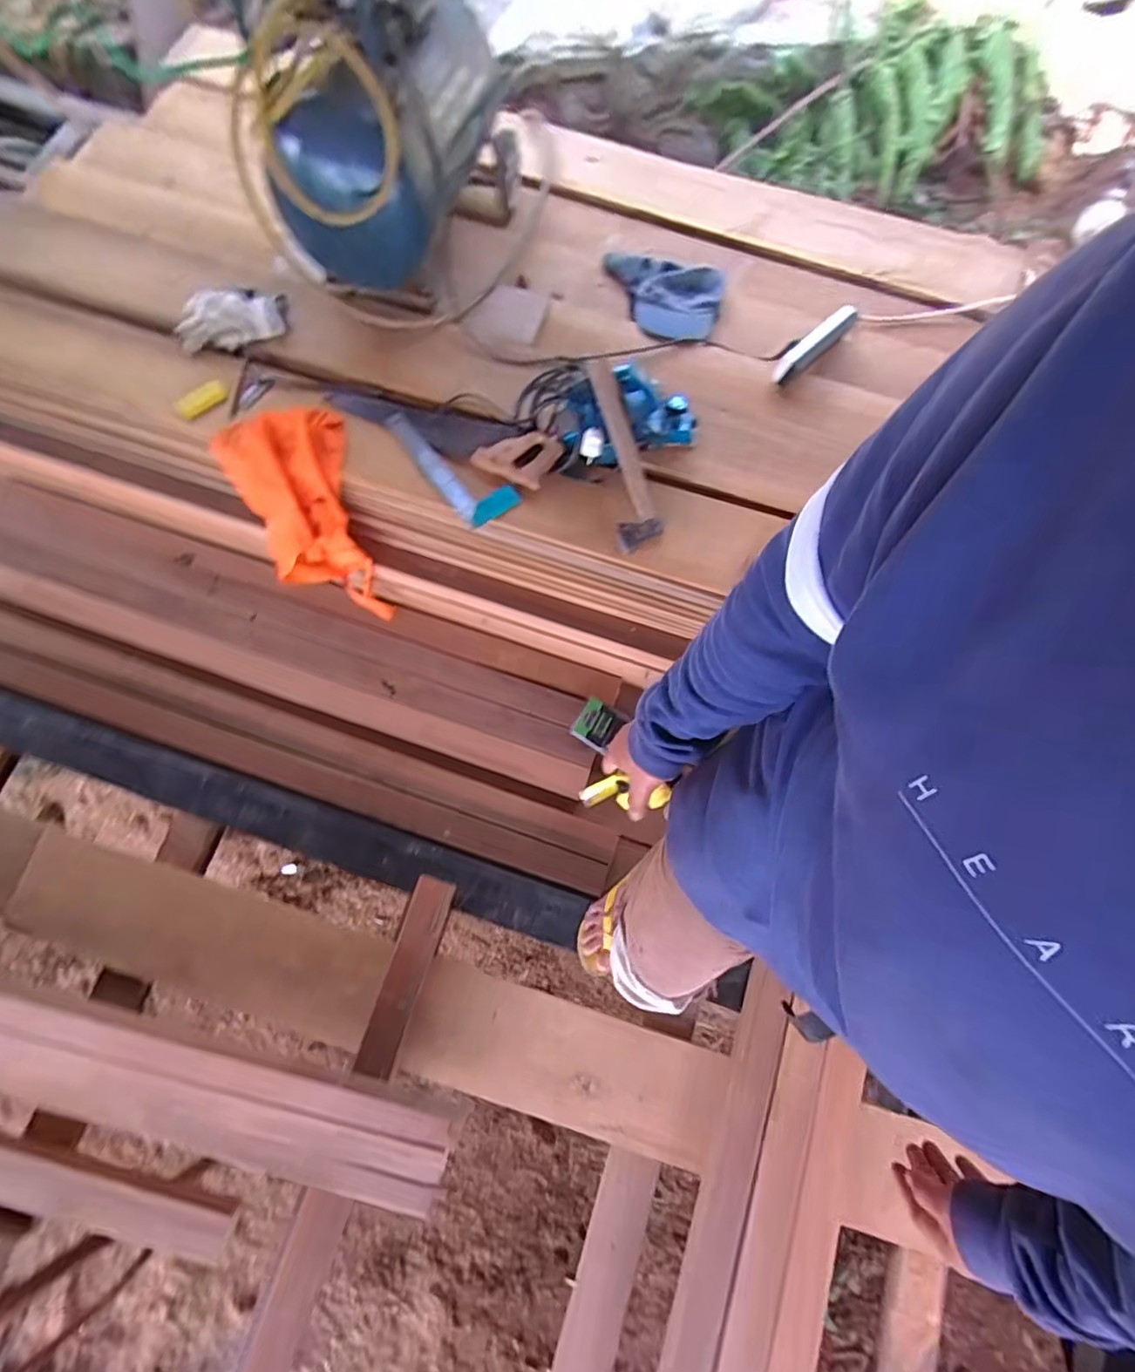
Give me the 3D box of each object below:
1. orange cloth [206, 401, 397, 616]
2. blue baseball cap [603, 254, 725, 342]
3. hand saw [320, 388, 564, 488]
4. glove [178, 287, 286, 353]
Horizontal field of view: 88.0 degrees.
[{"bbox_3d":[-0.519,-0.361,1.221,0.243,0.294,0.391,-32,77,-8],"label":"orange cloth"},{"bbox_3d":[0.196,-0.865,1.281,0.278,0.047,0.211,22,76,6],"label":"blue baseball cap"},{"bbox_3d":[-0.247,-0.523,1.148,0.483,0.048,0.119,24,72,6],"label":"hand saw"},{"bbox_3d":[-0.708,-0.769,1.233,0.223,0.075,0.094,-6,75,-2],"label":"glove"}]

